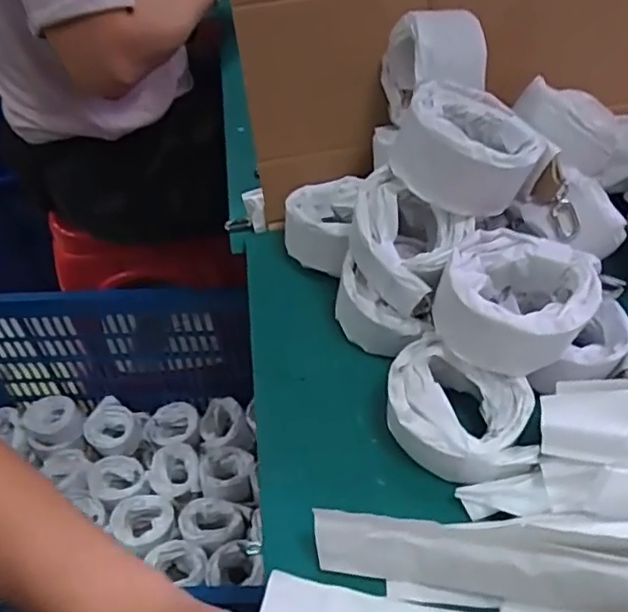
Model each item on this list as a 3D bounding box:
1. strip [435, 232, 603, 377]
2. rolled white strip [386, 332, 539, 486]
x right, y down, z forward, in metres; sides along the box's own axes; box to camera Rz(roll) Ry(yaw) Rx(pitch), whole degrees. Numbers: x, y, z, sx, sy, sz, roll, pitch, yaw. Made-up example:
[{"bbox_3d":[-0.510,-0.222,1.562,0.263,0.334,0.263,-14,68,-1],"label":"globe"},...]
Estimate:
[{"bbox_3d":[0.134,-0.001,0.425,0.099,0.064,0.103,17,51,19],"label":"strip"},{"bbox_3d":[0.099,0.075,0.426,0.100,0.049,0.076,19,52,21],"label":"rolled white strip"}]

